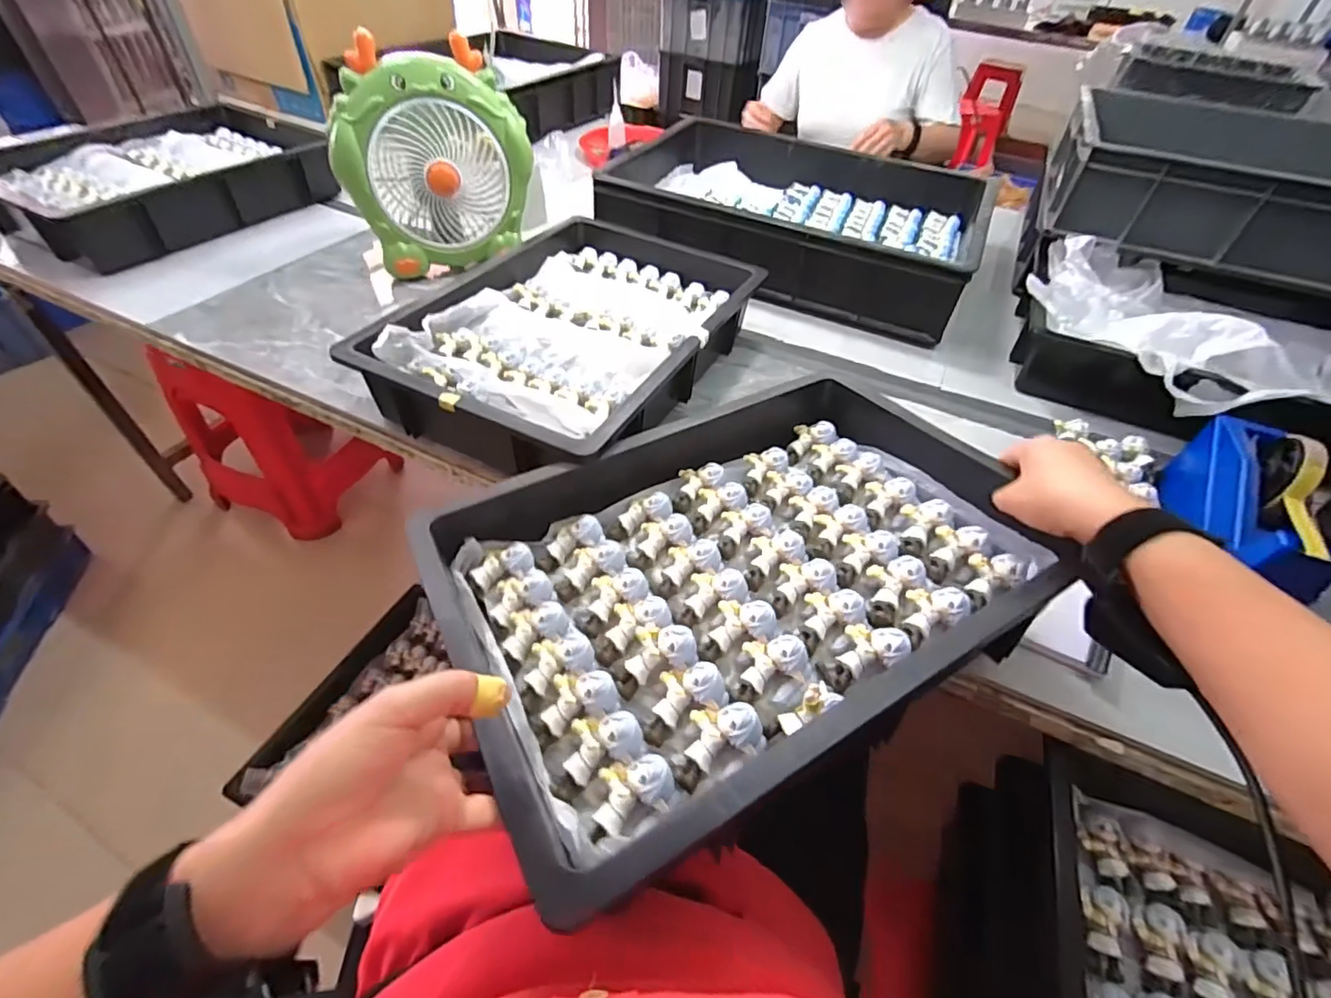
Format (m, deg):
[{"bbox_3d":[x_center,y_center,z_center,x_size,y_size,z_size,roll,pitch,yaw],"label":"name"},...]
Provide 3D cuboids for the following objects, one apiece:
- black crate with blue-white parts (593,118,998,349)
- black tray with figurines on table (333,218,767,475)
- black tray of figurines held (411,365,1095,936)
[{"bbox_3d":[0.216,-0.483,0.977,0.580,0.124,0.447,22,48,14],"label":"black crate with blue-white parts"},{"bbox_3d":[-0.098,-0.207,0.707,0.315,0.084,0.453,23,49,15],"label":"black tray with figurines on table"},{"bbox_3d":[0.066,0.039,0.442,0.426,0.094,0.299,-21,52,-23],"label":"black tray of figurines held"}]

